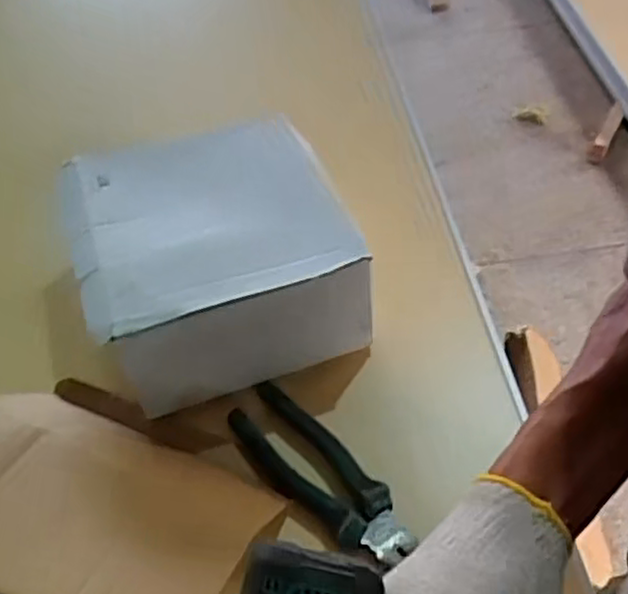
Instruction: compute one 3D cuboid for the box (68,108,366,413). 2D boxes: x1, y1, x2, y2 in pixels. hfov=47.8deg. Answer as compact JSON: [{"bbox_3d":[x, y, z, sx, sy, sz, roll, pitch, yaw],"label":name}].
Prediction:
[{"bbox_3d":[-0.085,-0.039,0.599,0.211,0.107,0.226,-16,51,-10],"label":"box"}]

